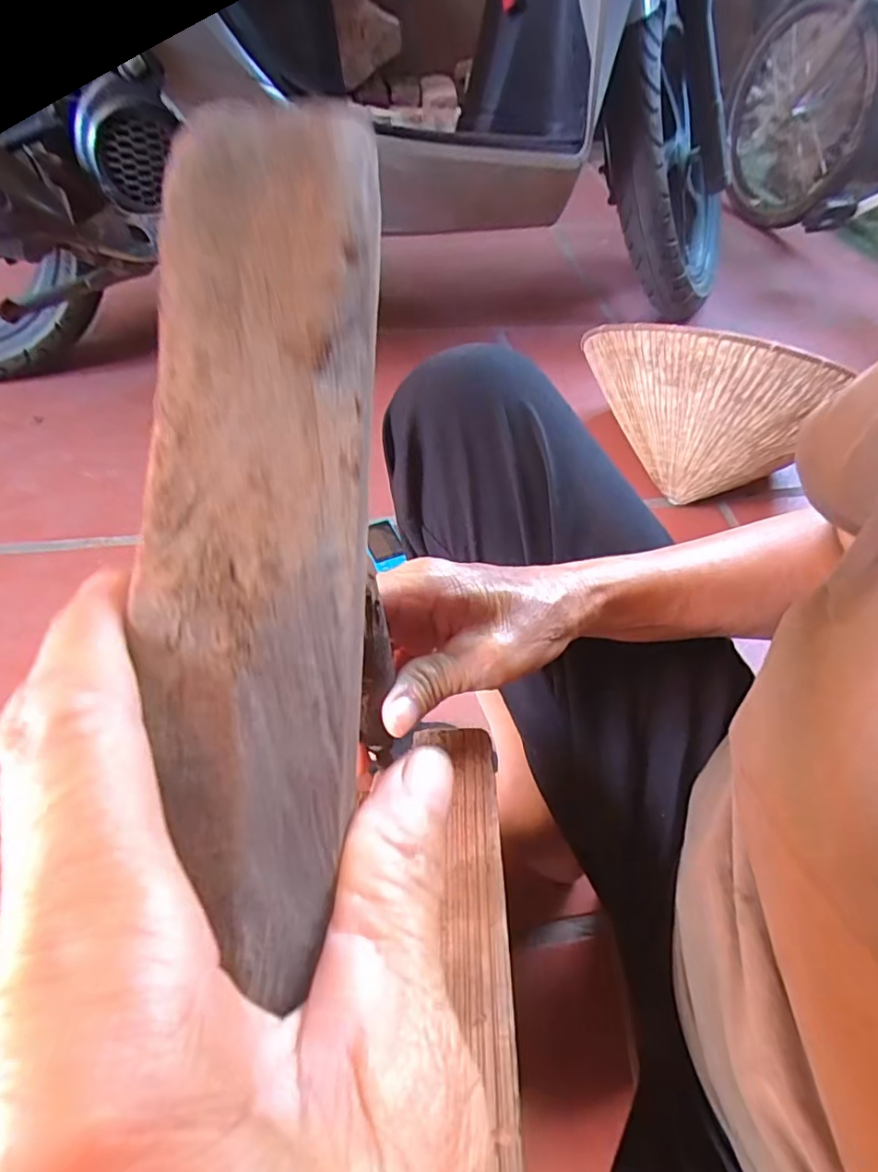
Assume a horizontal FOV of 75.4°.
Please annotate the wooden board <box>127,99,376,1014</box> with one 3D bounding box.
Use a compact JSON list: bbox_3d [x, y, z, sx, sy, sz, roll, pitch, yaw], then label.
[{"bbox_3d":[-0.036,-0.030,0.117,0.045,0.014,0.187,-2,72,-8],"label":"wooden board"}]

